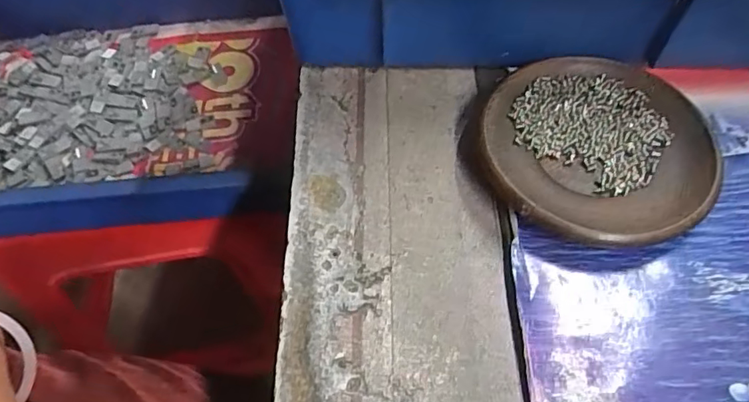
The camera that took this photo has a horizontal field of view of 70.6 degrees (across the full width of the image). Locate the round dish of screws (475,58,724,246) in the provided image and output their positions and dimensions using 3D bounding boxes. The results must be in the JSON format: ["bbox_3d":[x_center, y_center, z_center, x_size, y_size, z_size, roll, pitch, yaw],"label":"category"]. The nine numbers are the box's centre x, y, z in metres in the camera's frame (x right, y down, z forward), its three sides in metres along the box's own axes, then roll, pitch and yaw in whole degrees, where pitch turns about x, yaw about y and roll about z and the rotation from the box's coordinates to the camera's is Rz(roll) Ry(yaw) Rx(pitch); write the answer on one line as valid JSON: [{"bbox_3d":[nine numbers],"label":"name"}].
[{"bbox_3d":[0.110,-0.026,0.266,0.109,0.019,0.106,-1,58,2],"label":"round dish of screws"}]

